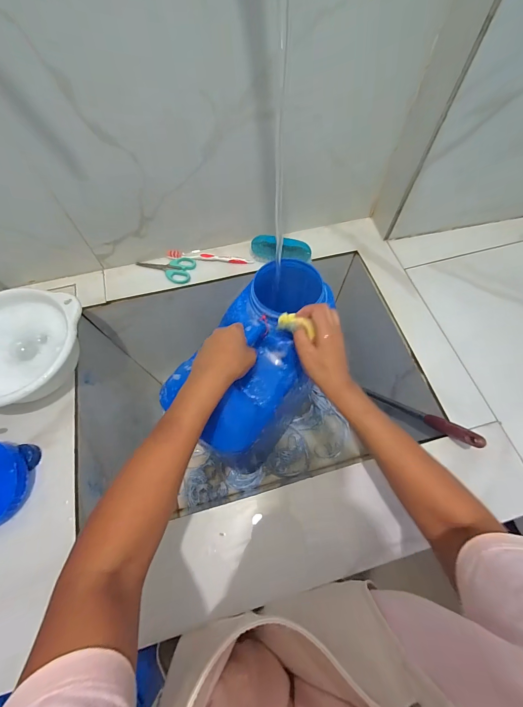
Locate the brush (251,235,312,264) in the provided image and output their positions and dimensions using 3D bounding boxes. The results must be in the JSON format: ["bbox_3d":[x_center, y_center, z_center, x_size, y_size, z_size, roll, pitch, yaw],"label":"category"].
[{"bbox_3d":[0.040,-0.209,0.627,0.124,0.044,0.045,6,65,3],"label":"brush"}]

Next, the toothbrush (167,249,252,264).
[{"bbox_3d":[-0.107,-0.200,0.638,0.175,0.024,0.018,5,65,3],"label":"toothbrush"}]

